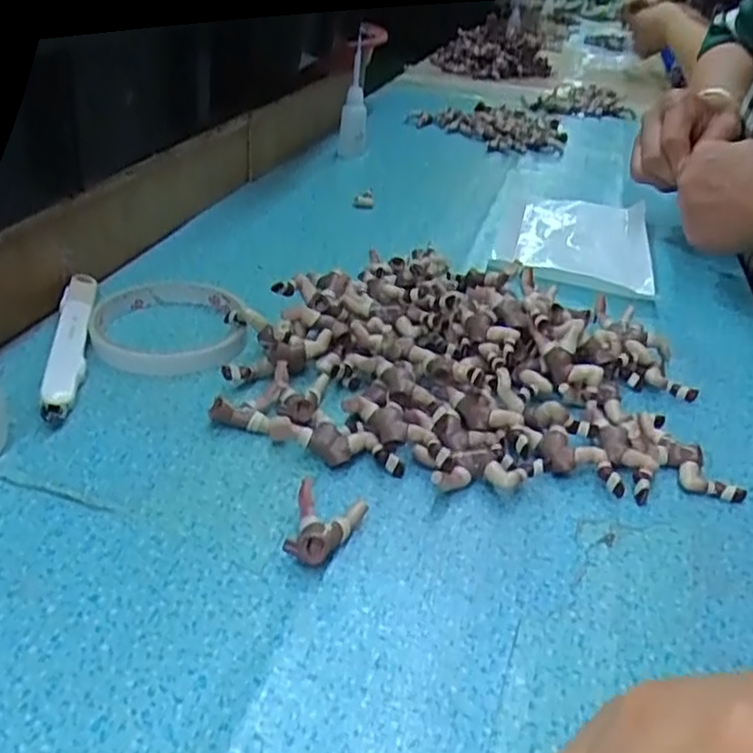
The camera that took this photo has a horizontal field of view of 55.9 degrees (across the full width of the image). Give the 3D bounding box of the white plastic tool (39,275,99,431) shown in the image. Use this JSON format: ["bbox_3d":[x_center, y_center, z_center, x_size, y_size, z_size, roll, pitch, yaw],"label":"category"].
[{"bbox_3d":[-0.159,-0.020,0.372,0.015,0.017,0.132,-2,34,-14],"label":"white plastic tool"}]

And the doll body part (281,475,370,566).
[{"bbox_3d":[-0.020,0.059,0.276,0.026,0.015,0.035,9,33,3],"label":"doll body part"}]

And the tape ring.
[{"bbox_3d":[-0.116,-0.033,0.403,0.081,0.014,0.095,1,34,-10],"label":"tape ring"}]

